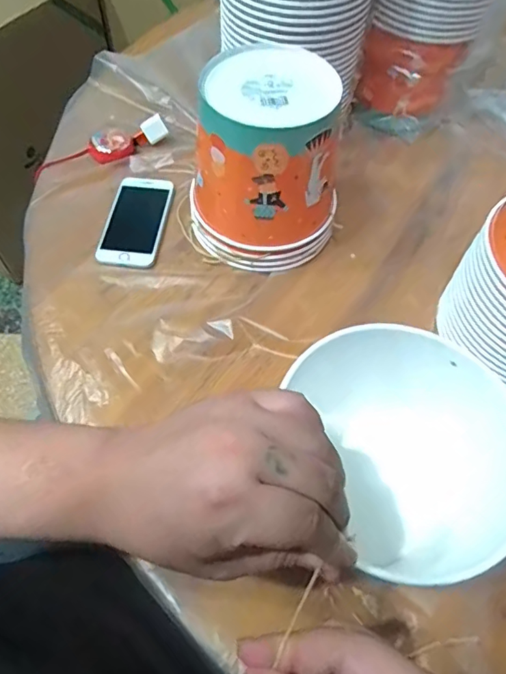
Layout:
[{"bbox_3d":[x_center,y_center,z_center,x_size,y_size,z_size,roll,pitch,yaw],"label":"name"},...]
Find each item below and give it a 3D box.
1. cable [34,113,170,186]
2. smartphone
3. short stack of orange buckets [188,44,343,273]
[{"bbox_3d":[-0.190,-0.236,0.618,0.172,0.025,0.042,-25,62,-17],"label":"cable"},{"bbox_3d":[-0.134,-0.136,0.573,0.065,0.008,0.133,7,58,2],"label":"smartphone"},{"bbox_3d":[0.016,-0.174,0.509,0.146,0.166,0.141,8,58,2],"label":"short stack of orange buckets"}]

